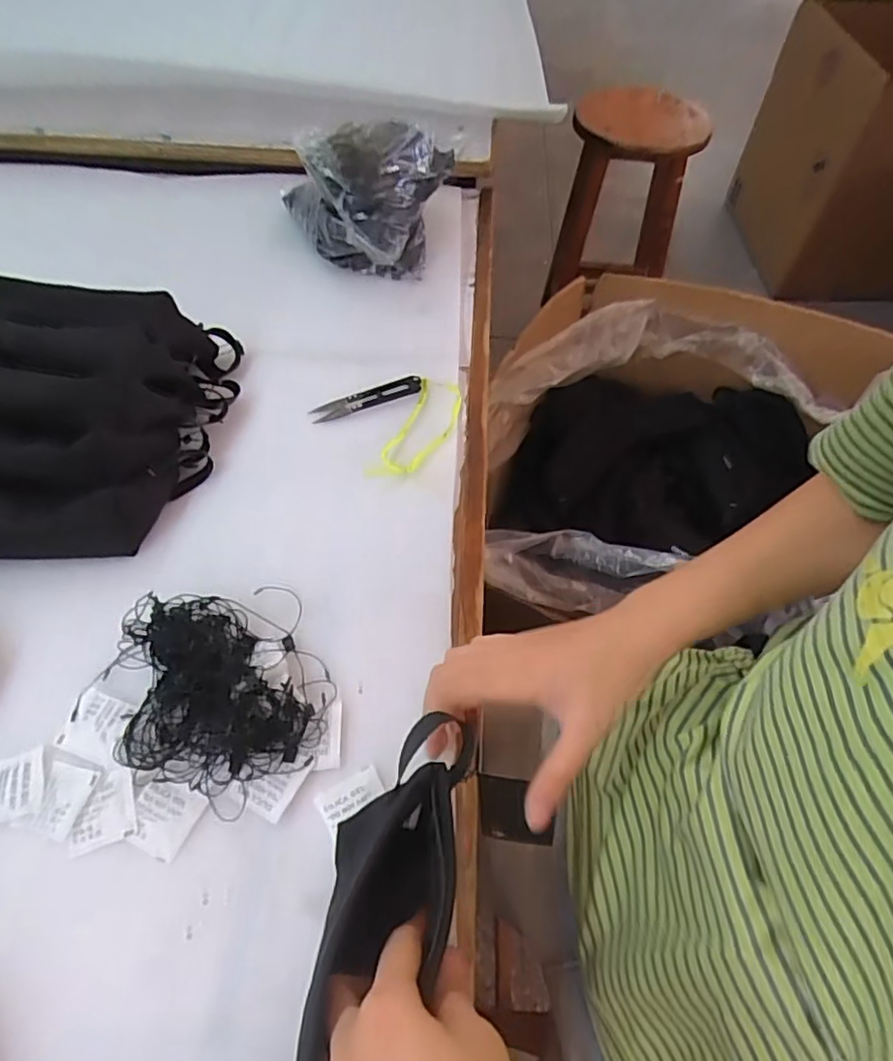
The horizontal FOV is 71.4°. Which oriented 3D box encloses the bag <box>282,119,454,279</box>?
[{"bbox_3d":[-0.079,-0.340,0.638,0.172,0.124,0.129,-6,56,-7],"label":"bag"}]

